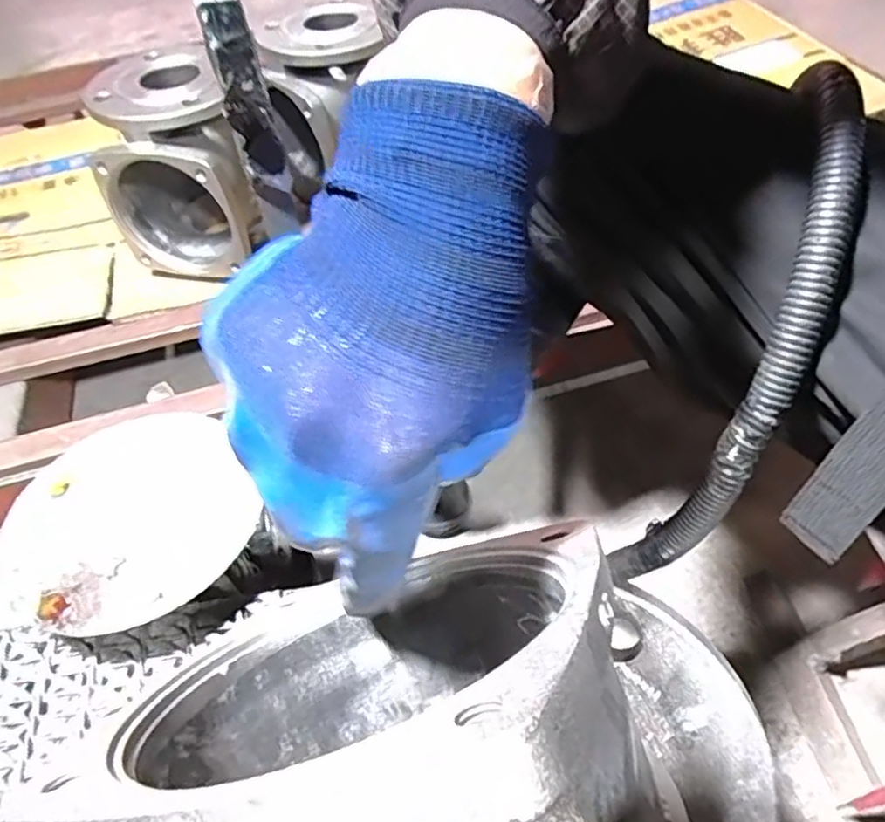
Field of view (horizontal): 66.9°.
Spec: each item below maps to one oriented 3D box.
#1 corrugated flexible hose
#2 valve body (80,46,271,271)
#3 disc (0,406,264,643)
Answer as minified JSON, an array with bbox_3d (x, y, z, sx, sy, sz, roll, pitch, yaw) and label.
[{"bbox_3d":[0.159,-0.018,0.362,0.016,0.309,0.091,11,22,-7],"label":"corrugated flexible hose"},{"bbox_3d":[-0.298,-0.264,0.766,0.165,0.205,0.180,-21,49,-13],"label":"valve body"},{"bbox_3d":[-0.205,0.067,0.434,0.151,0.011,0.159,-3,48,4],"label":"disc"}]

